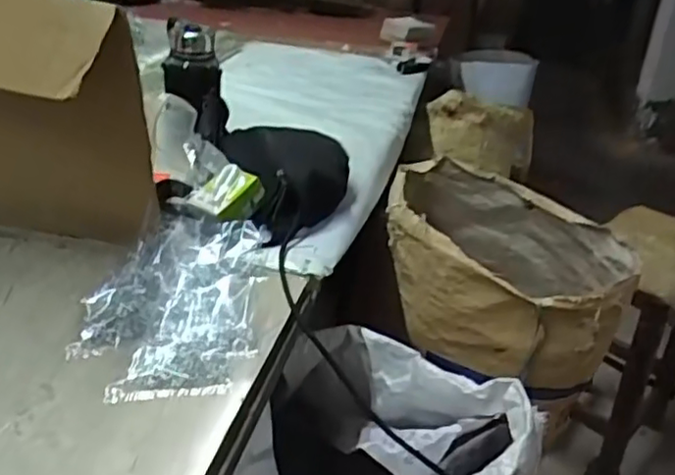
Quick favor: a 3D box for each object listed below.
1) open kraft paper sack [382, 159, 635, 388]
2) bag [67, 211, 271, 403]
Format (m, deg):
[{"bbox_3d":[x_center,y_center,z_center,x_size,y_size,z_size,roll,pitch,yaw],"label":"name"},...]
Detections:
[{"bbox_3d":[0.239,0.056,0.994,0.359,0.201,0.308,16,29,19],"label":"open kraft paper sack"},{"bbox_3d":[-0.149,0.052,0.608,0.145,0.030,0.250,3,28,-4],"label":"bag"}]

